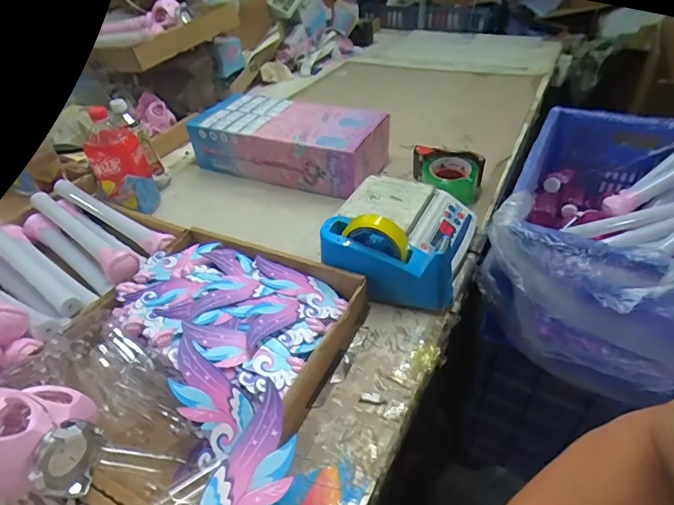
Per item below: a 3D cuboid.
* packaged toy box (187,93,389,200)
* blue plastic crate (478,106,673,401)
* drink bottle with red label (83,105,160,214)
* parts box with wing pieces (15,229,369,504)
[{"bbox_3d":[-0.103,-0.247,0.956,0.424,0.117,0.199,17,44,23],"label":"packaged toy box"},{"bbox_3d":[0.520,-0.049,0.766,0.387,0.225,0.601,17,44,23],"label":"blue plastic crate"},{"bbox_3d":[-0.420,-0.172,0.822,0.098,0.194,0.091,-23,43,-22],"label":"drink bottle with red label"},{"bbox_3d":[-0.190,0.114,0.569,0.343,0.072,0.377,21,45,27],"label":"parts box with wing pieces"}]

